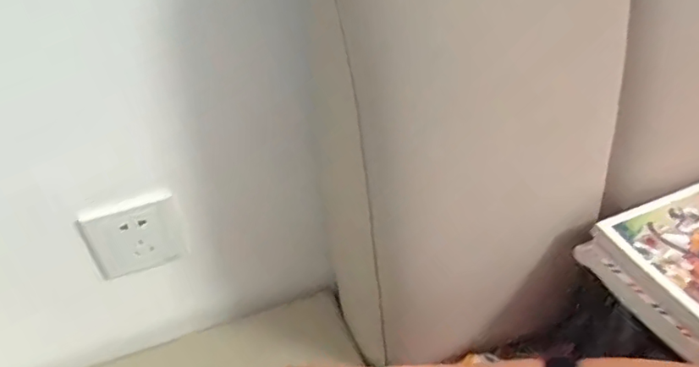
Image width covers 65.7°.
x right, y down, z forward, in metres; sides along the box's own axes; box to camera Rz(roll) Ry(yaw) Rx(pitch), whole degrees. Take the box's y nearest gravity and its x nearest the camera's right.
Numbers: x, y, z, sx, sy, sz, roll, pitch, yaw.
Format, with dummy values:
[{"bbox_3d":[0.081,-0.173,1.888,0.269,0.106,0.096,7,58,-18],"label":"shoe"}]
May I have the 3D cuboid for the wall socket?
[{"bbox_3d":[-0.214,0.052,0.542,0.088,0.087,0.016,-11,45,-10],"label":"wall socket"}]

